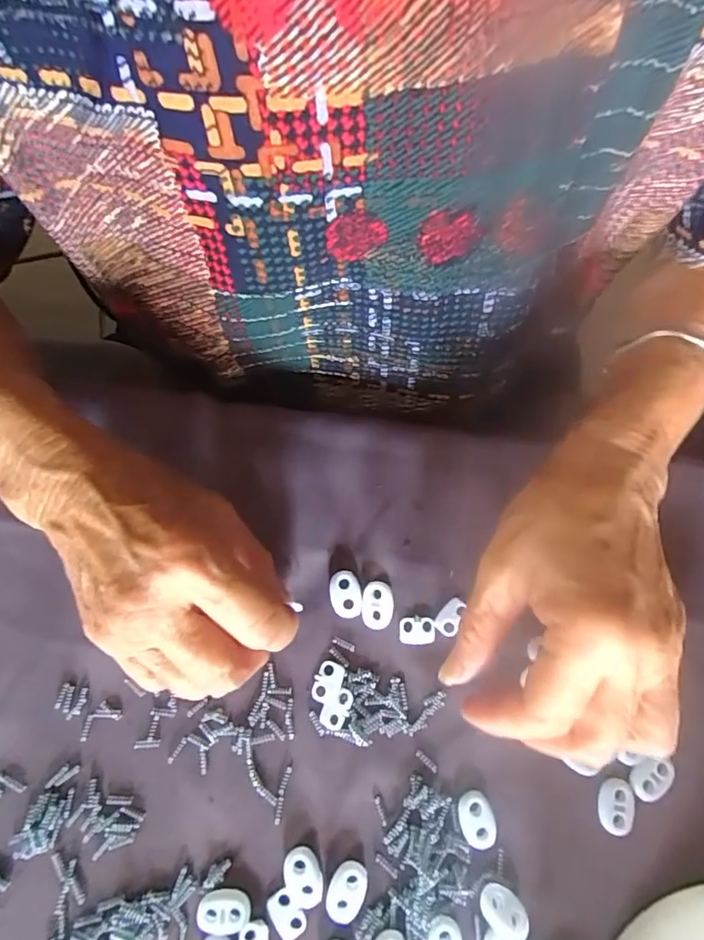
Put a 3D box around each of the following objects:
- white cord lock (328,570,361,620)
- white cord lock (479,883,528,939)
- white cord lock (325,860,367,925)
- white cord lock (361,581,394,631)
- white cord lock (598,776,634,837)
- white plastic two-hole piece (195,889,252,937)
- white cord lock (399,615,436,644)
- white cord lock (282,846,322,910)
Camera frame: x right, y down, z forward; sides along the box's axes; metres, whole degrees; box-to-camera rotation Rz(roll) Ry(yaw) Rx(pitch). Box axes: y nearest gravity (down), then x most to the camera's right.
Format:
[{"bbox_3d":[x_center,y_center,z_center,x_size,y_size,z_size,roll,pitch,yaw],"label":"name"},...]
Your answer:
[{"bbox_3d":[-0.004,0.063,0.257,0.015,0.004,0.023,-6,74,-2],"label":"white cord lock"},{"bbox_3d":[0.066,0.192,0.222,0.016,0.008,0.022,-37,78,-10],"label":"white cord lock"},{"bbox_3d":[-0.002,0.185,0.224,0.015,0.004,0.024,20,75,5],"label":"white cord lock"},{"bbox_3d":[0.013,0.067,0.255,0.016,0.007,0.023,8,74,2],"label":"white cord lock"},{"bbox_3d":[0.121,0.154,0.235,0.014,0.007,0.022,14,75,4],"label":"white cord lock"},{"bbox_3d":[-0.056,0.191,0.221,0.022,0.004,0.015,0,74,0],"label":"white plastic two-hole piece"},{"bbox_3d":[0.032,0.080,0.254,0.018,0.004,0.013,0,74,0],"label":"white cord lock"},{"bbox_3d":[-0.022,0.180,0.225,0.016,0.004,0.023,-22,75,-6],"label":"white cord lock"}]

